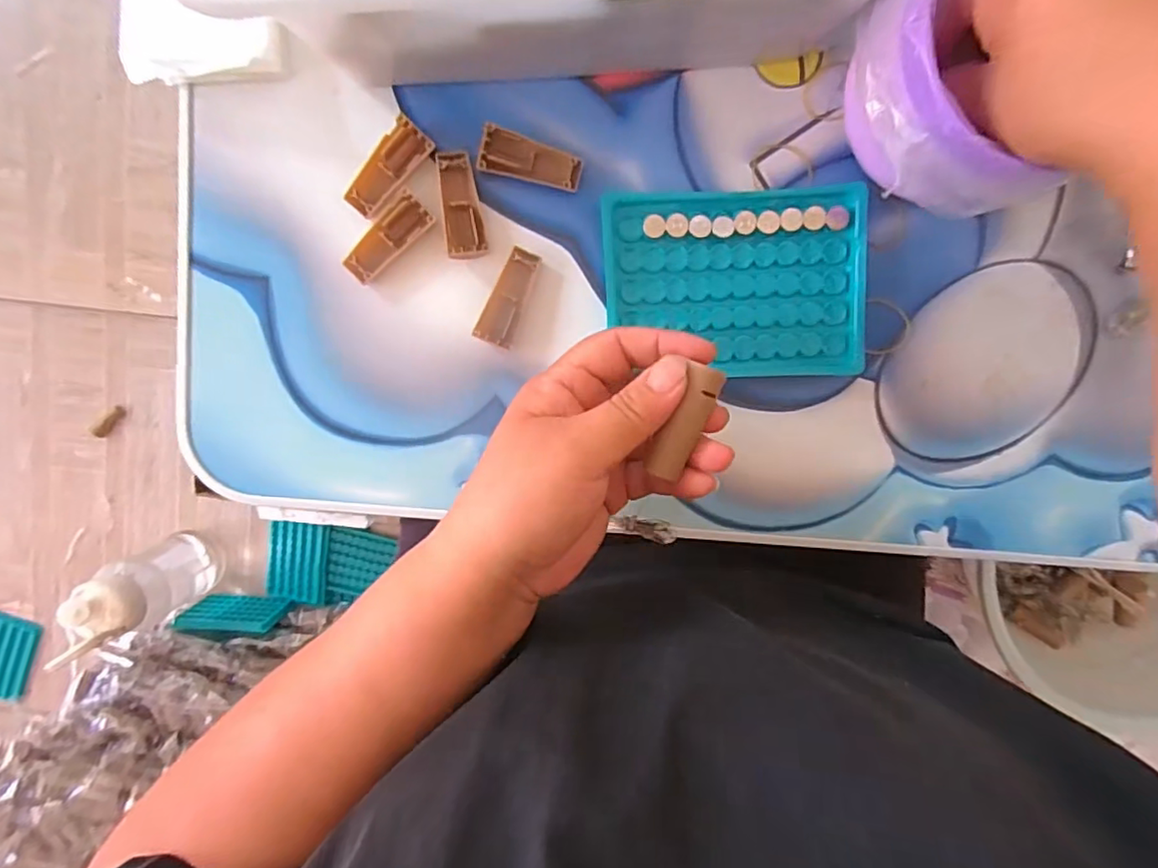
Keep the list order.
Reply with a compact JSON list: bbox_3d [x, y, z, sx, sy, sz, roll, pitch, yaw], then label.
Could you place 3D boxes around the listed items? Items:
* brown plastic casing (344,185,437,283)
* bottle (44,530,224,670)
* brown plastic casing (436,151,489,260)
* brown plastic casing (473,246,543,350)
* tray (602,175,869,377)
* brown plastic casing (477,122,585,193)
[{"bbox_3d":[-0.095,-0.097,0.287,0.048,0.004,0.020,-43,97,4],"label":"brown plastic casing"},{"bbox_3d":[-0.542,0.193,0.729,0.075,0.219,0.094,-31,97,2],"label":"bottle"},{"bbox_3d":[-0.058,-0.112,0.285,0.018,0.005,0.051,-7,98,-1],"label":"brown plastic casing"},{"bbox_3d":[-0.036,-0.069,0.295,0.019,0.010,0.048,21,96,-4],"label":"brown plastic casing"},{"bbox_3d":[0.080,-0.077,0.298,0.131,0.008,0.094,-2,98,-2],"label":"tray"},{"bbox_3d":[-0.023,-0.134,0.284,0.050,0.004,0.020,13,97,-3],"label":"brown plastic casing"}]

